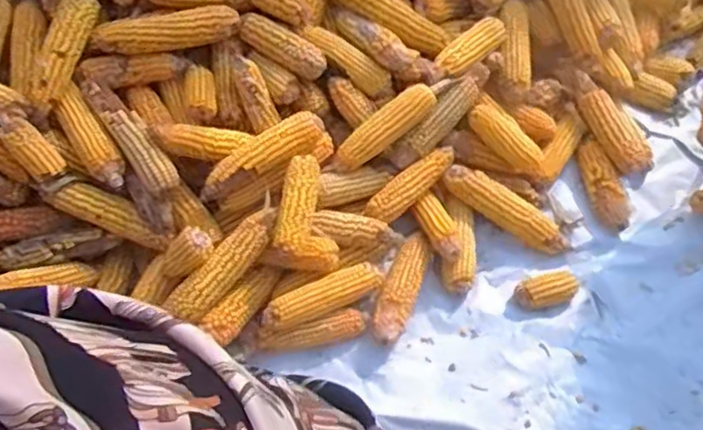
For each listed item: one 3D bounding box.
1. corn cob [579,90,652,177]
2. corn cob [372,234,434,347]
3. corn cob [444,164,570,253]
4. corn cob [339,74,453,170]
[{"bbox_3d":[0.422,-0.131,1.076,0.051,0.046,0.153,-29,79,-14],"label":"corn cob"},{"bbox_3d":[0.076,0.113,1.001,0.054,0.048,0.174,18,60,15],"label":"corn cob"},{"bbox_3d":[0.242,-0.011,1.040,0.211,0.043,0.053,33,64,2],"label":"corn cob"},{"bbox_3d":[0.063,-0.140,1.011,0.206,0.048,0.042,-38,61,-1],"label":"corn cob"}]

